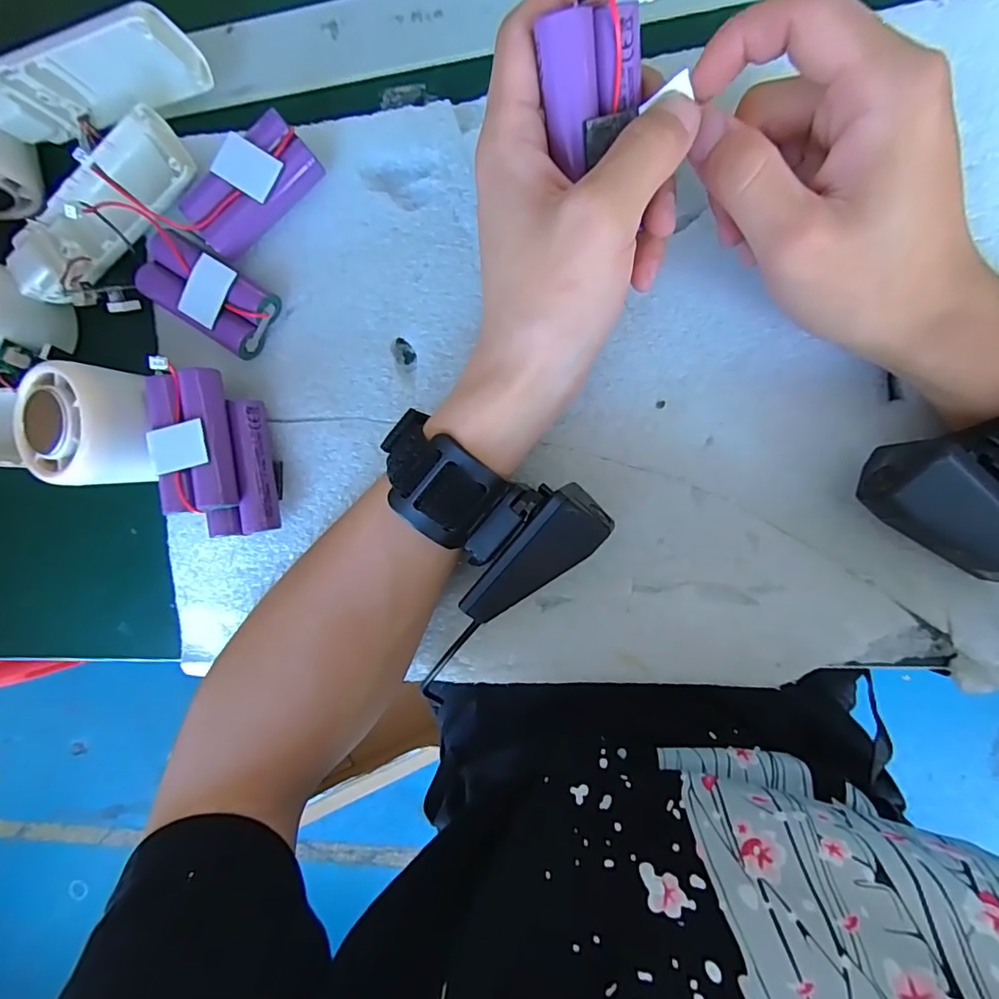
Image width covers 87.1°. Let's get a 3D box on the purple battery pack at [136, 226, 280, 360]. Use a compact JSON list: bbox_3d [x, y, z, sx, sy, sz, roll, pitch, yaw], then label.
[{"bbox_3d":[-0.149,-0.105,0.264,0.073,0.025,0.034,34,98,6],"label":"purple battery pack"}]

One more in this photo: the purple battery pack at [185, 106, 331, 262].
[{"bbox_3d":[-0.118,-0.149,0.256,0.036,0.024,0.065,45,99,5],"label":"purple battery pack"}]

